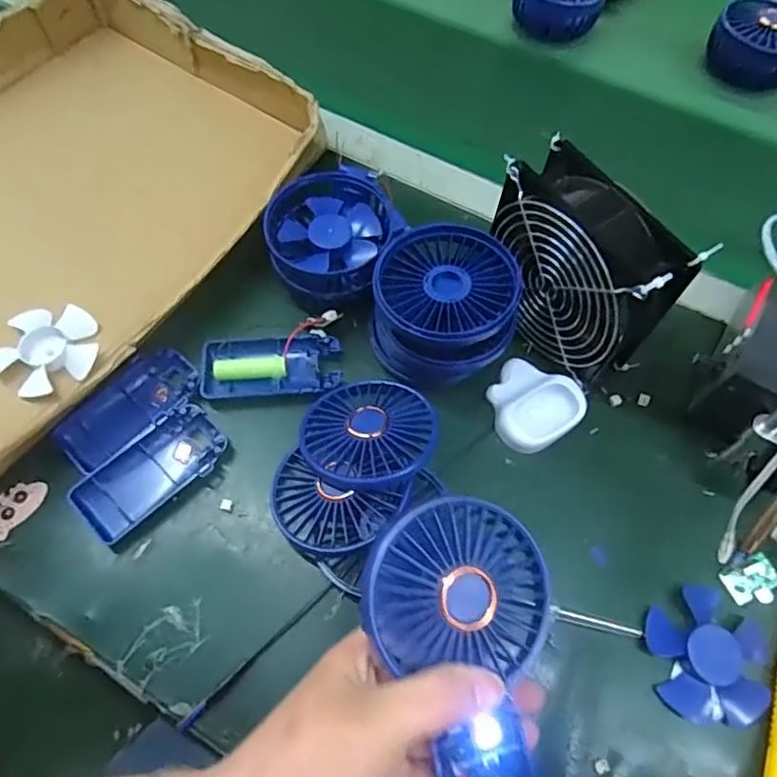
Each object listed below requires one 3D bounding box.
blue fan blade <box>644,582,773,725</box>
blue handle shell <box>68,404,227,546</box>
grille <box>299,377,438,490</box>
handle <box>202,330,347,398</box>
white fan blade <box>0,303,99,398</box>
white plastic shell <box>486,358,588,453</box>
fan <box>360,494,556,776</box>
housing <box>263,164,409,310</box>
[{"bbox_3d":[0.182,0.148,0.334,0.069,0.011,0.067,0,64,-1],"label":"blue fan blade"},{"bbox_3d":[-0.150,0.054,0.378,0.094,0.016,0.043,-40,71,-18],"label":"blue handle shell"},{"bbox_3d":[-0.013,0.025,0.376,0.084,0.011,0.080,-4,47,4],"label":"grille"},{"bbox_3d":[-0.081,-0.017,0.410,0.092,0.021,0.045,-3,65,-2],"label":"handle"},{"bbox_3d":[-0.241,-0.030,0.417,0.068,0.014,0.063,0,64,-1],"label":"white fan blade"},{"bbox_3d":[0.096,0.010,0.403,0.059,0.017,0.057,0,64,-1],"label":"white plastic shell"},{"bbox_3d":[0.040,0.142,0.271,0.083,0.039,0.183,-9,87,-5],"label":"fan"},{"bbox_3d":[-0.040,-0.107,0.435,0.093,0.052,0.092,0,64,-1],"label":"housing"}]

